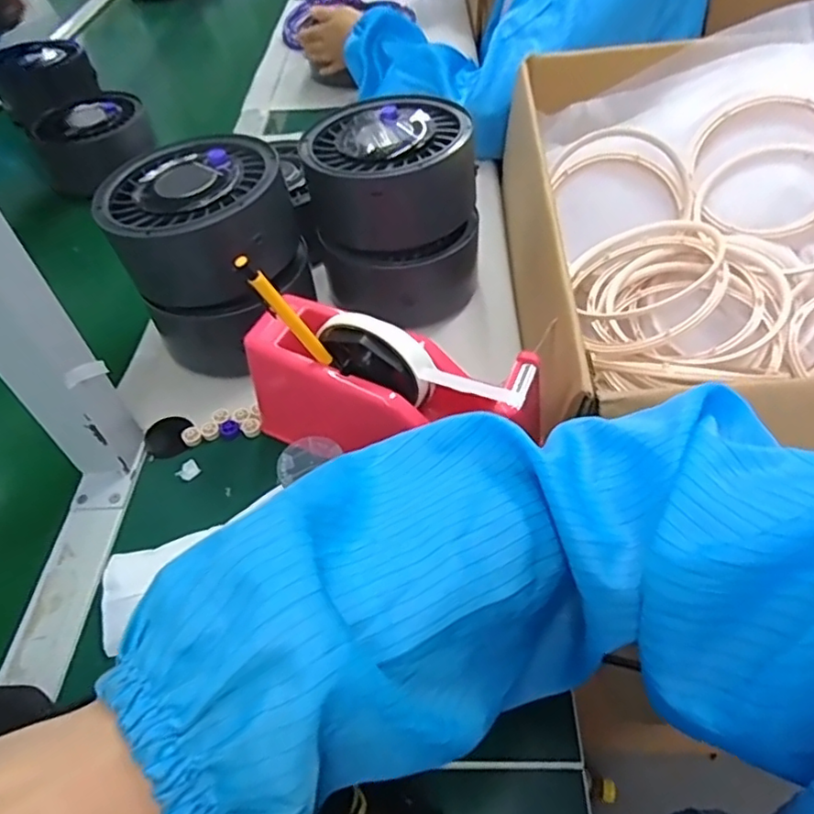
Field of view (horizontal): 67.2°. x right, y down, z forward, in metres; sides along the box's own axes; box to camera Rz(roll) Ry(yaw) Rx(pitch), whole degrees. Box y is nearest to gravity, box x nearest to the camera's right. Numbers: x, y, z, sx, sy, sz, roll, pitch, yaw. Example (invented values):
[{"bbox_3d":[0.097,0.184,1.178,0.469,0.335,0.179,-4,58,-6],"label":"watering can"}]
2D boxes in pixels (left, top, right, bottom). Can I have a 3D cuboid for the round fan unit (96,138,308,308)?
[{"bbox_3d":[-0.162,-0.146,0.480,0.139,0.074,0.120,-30,53,-20],"label":"round fan unit"}]

